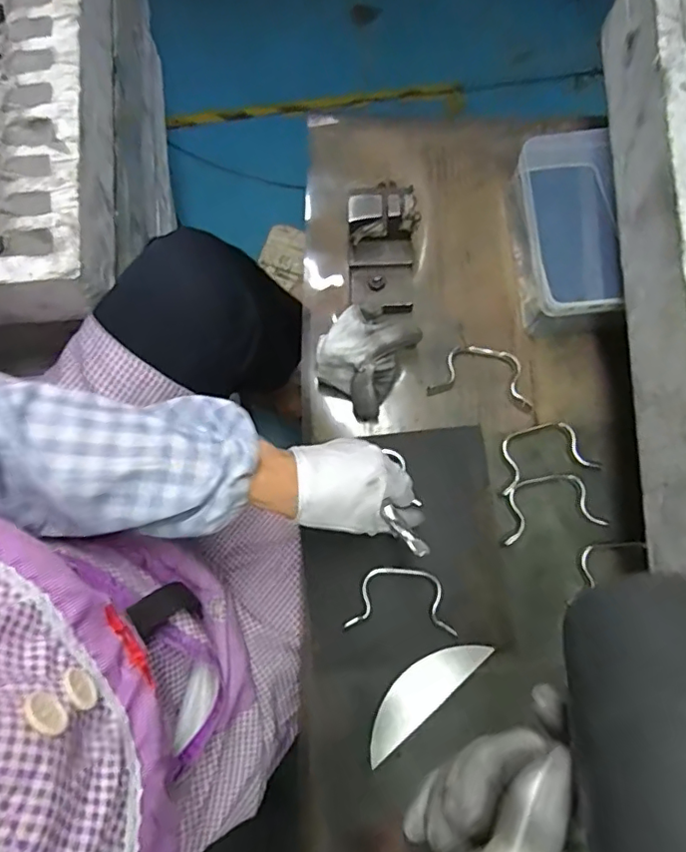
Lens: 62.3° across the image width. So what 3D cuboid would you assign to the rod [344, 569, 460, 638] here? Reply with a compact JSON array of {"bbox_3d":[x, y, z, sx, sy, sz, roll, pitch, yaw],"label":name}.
[{"bbox_3d":[0.054,0.154,0.501,0.094,0.010,0.053,7,78,1],"label":"rod"}]

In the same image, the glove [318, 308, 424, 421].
[{"bbox_3d":[0.016,-0.064,0.538,0.082,0.070,0.094,28,79,6],"label":"glove"}]

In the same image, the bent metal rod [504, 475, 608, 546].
[{"bbox_3d":[0.189,0.073,0.523,0.091,0.012,0.053,-11,73,-3],"label":"bent metal rod"}]

